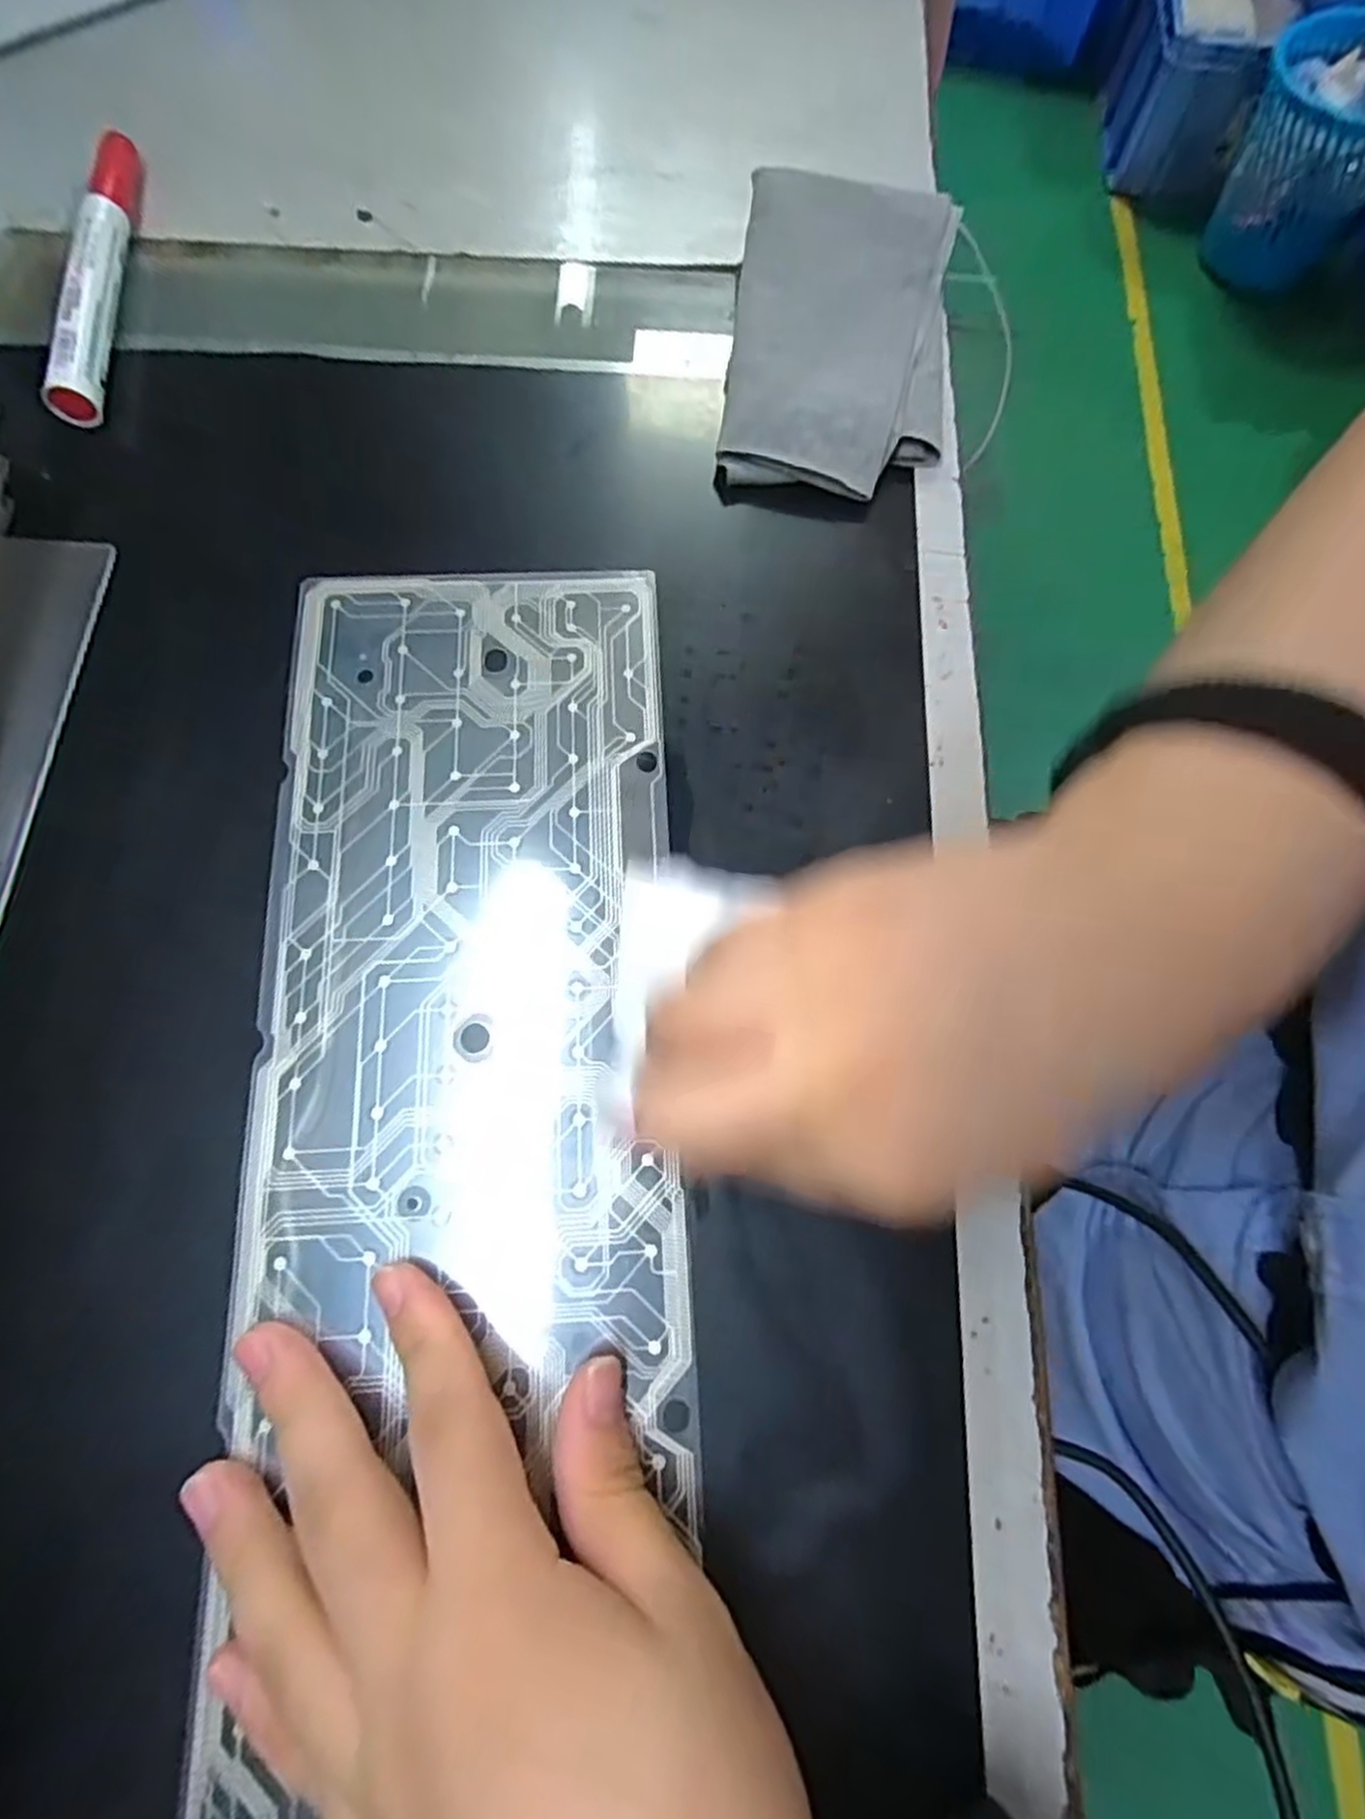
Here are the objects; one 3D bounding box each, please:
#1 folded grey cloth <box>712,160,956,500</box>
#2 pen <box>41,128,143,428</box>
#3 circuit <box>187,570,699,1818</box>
[{"bbox_3d":[0.061,-0.220,0.296,0.081,0.020,0.138,7,73,0],"label":"folded grey cloth"},{"bbox_3d":[-0.223,-0.247,0.293,0.017,0.018,0.140,-3,74,-3],"label":"pen"},{"bbox_3d":[-0.064,0.084,0.208,0.127,0.011,0.413,2,74,-1],"label":"circuit"}]

